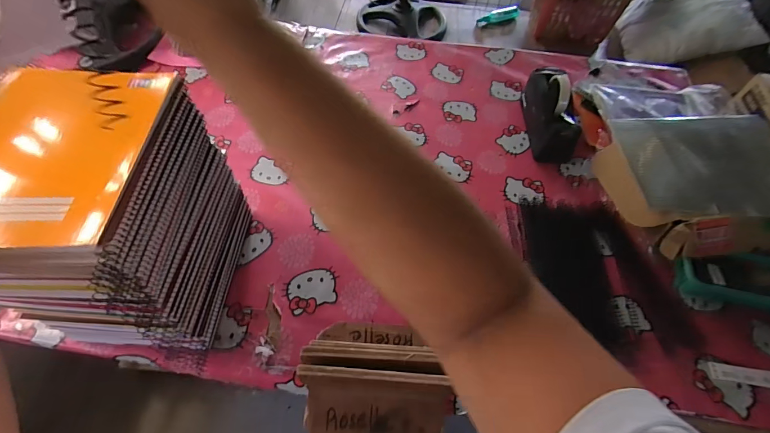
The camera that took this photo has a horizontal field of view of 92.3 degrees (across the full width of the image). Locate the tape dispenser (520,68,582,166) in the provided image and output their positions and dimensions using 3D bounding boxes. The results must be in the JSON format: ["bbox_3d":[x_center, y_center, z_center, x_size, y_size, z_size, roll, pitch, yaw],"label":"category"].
[{"bbox_3d":[0.353,-0.223,0.800,0.073,0.115,0.208,0,69,-3],"label":"tape dispenser"}]

